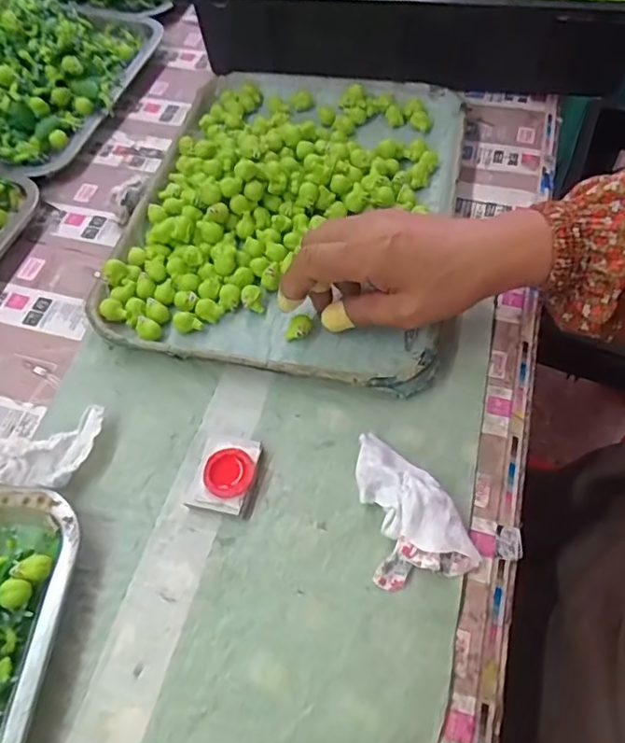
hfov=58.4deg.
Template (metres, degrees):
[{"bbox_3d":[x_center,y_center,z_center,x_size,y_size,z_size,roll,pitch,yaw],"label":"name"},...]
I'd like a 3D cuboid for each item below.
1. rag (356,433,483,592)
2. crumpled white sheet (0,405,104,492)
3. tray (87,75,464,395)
[{"bbox_3d":[0.058,0.078,0.338,0.056,0.022,0.090,-12,59,-4],"label":"rag"},{"bbox_3d":[-0.185,0.048,0.370,0.089,0.016,0.055,7,59,7],"label":"crumpled white sheet"},{"bbox_3d":[-0.014,-0.147,0.464,0.252,0.038,0.332,9,59,9],"label":"tray"}]

